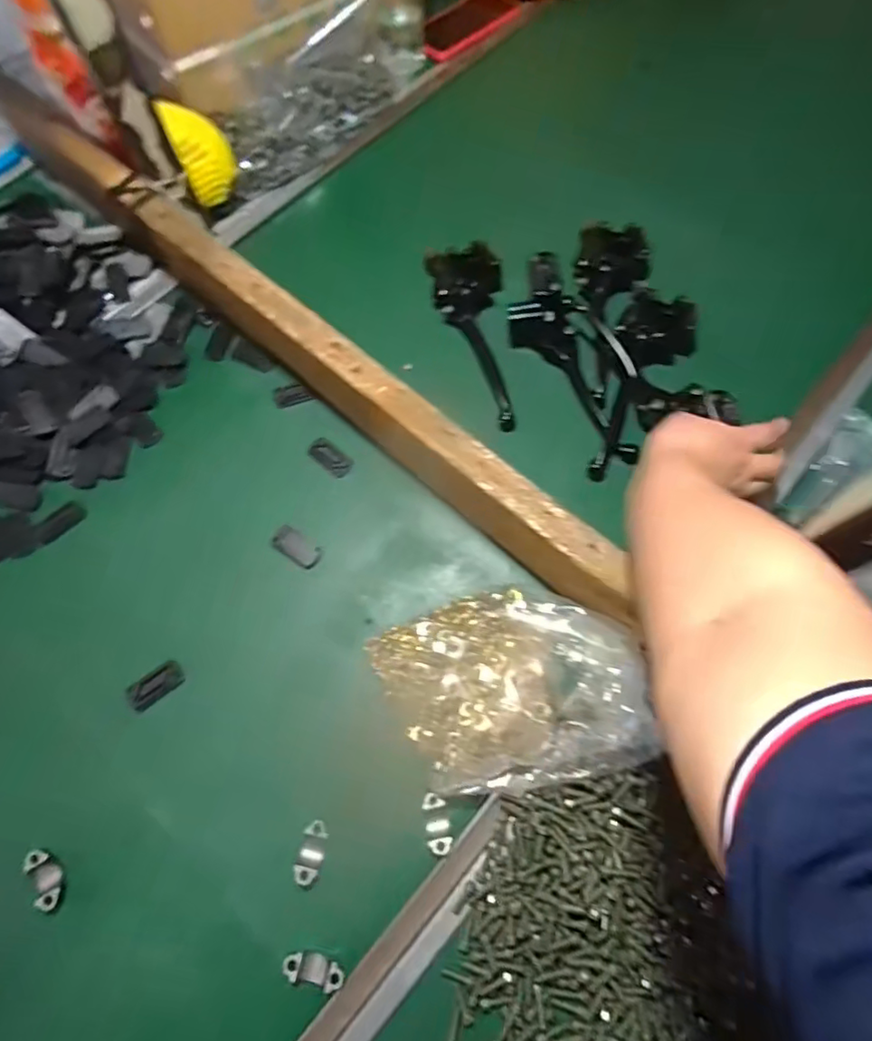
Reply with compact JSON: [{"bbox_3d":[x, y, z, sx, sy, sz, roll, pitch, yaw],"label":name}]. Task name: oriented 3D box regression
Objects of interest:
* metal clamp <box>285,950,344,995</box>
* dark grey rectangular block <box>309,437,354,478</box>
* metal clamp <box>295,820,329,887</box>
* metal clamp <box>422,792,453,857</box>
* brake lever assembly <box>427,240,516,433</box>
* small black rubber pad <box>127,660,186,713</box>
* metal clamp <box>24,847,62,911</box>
[{"bbox_3d":[-0.089,0.330,0.434,0.043,0.009,0.020,12,70,6],"label":"metal clamp"},{"bbox_3d":[-0.105,-0.063,0.589,0.049,0.004,0.024,38,75,15],"label":"dark grey rectangular block"},{"bbox_3d":[-0.098,0.261,0.464,0.018,0.011,0.044,9,55,5],"label":"metal clamp"},{"bbox_3d":[0.001,0.239,0.465,0.018,0.009,0.044,-8,69,-1],"label":"metal clamp"},{"bbox_3d":[0.046,-0.203,0.621,0.076,0.054,0.217,-10,69,-2],"label":"brake lever assembly"},{"bbox_3d":[-0.245,0.144,0.516,0.049,0.004,0.024,-34,72,-11],"label":"small black rubber pad"},{"bbox_3d":[-0.301,0.276,0.454,0.017,0.014,0.043,-25,70,-8],"label":"metal clamp"}]

